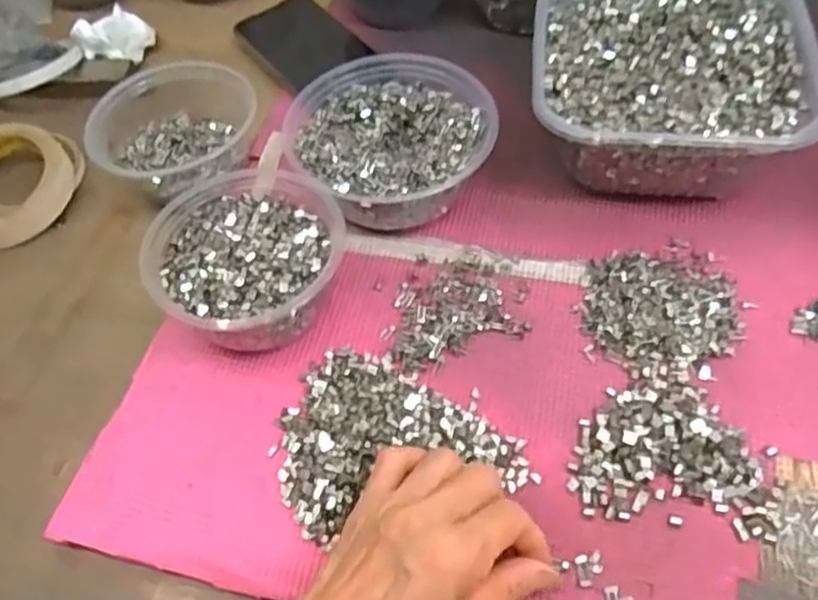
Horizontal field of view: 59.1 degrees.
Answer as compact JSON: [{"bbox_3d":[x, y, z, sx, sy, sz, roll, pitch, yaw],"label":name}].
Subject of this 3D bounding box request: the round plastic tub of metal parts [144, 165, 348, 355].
[{"bbox_3d":[-0.096,-0.023,0.441,0.109,0.066,0.116,-2,56,3],"label":"round plastic tub of metal parts"}]

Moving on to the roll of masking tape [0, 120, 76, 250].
[{"bbox_3d":[-0.301,-0.084,0.529,0.090,0.034,0.094,-2,56,3],"label":"roll of masking tape"}]

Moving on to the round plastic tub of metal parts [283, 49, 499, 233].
[{"bbox_3d":[-0.013,-0.109,0.497,0.130,0.057,0.136,-2,56,3],"label":"round plastic tub of metal parts"}]

